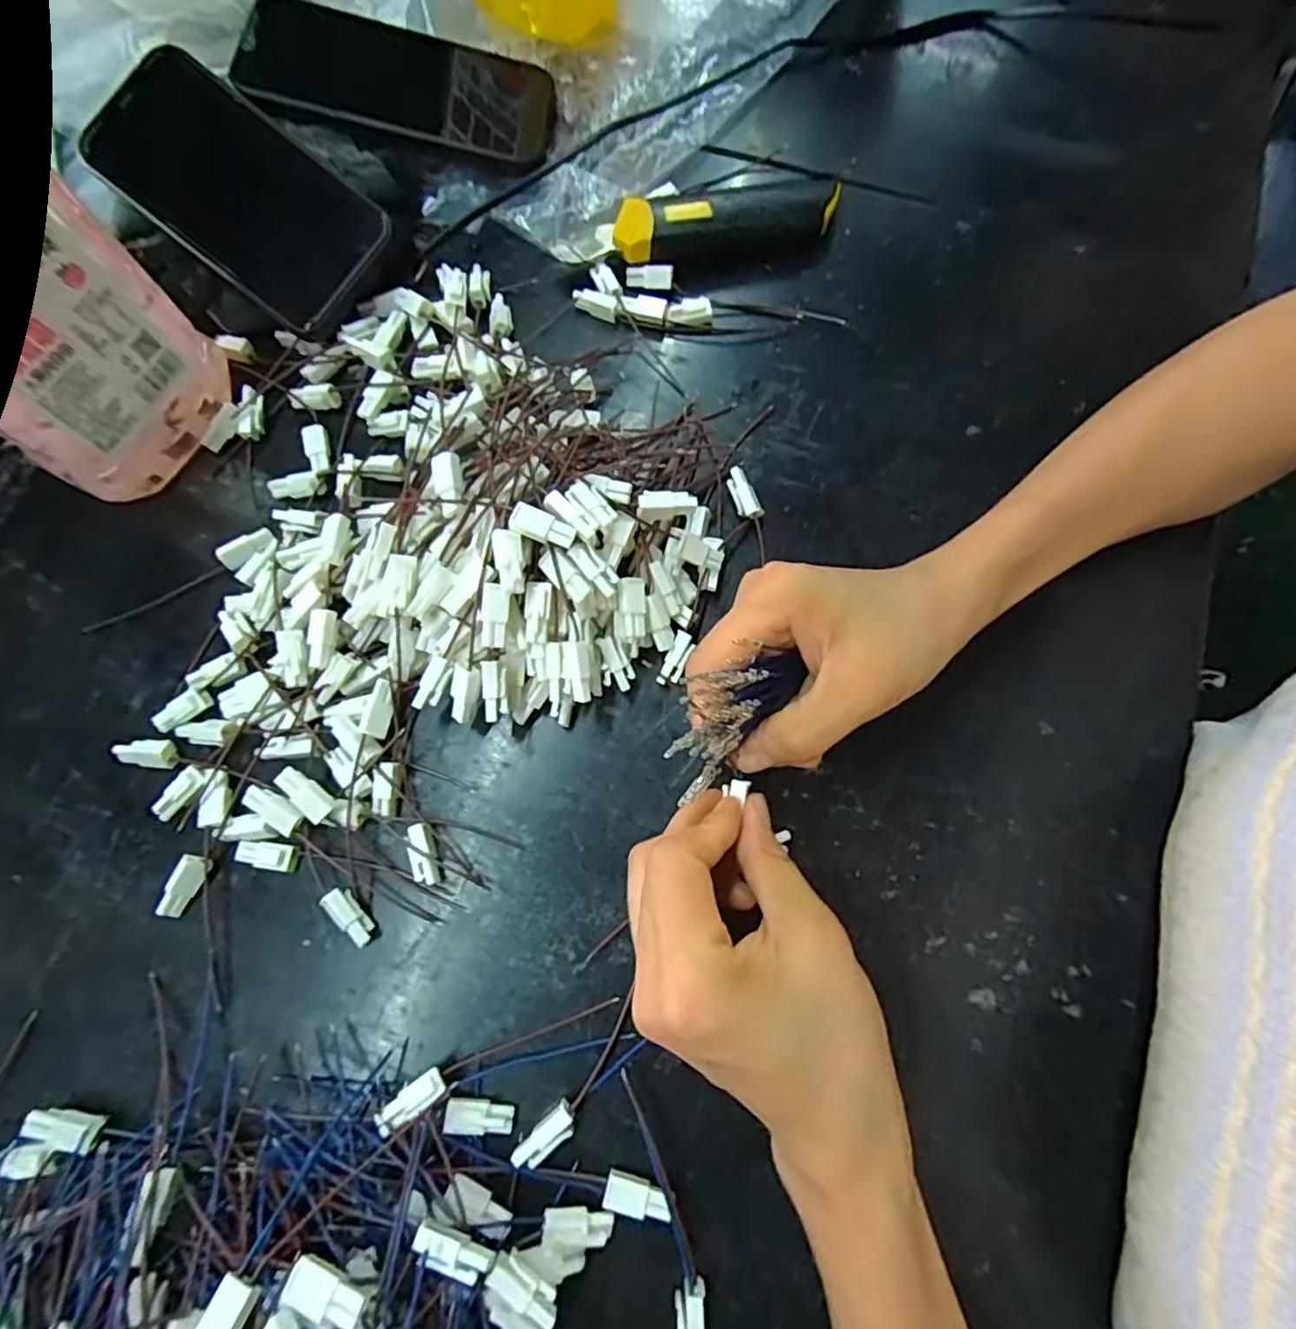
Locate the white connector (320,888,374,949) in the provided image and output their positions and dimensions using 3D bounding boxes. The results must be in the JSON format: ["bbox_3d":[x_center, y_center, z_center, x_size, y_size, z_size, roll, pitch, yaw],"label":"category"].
[{"bbox_3d":[-0.121,0.103,0.267,0.010,0.011,0.025,-36,77,-9],"label":"white connector"}]

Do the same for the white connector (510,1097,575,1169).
[{"bbox_3d":[-0.038,0.175,0.242,0.025,0.009,0.010,-42,78,-11],"label":"white connector"}]

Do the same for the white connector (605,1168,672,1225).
[{"bbox_3d":[-0.003,0.193,0.237,0.024,0.007,0.011,13,74,4],"label":"white connector"}]

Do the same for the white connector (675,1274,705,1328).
[{"bbox_3d":[0.015,0.229,0.226,0.010,0.006,0.025,1,74,1],"label":"white connector"}]

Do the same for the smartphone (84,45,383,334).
[{"bbox_3d":[-0.207,-0.239,0.329,0.143,0.007,0.076,37,89,-4],"label":"smartphone"}]

